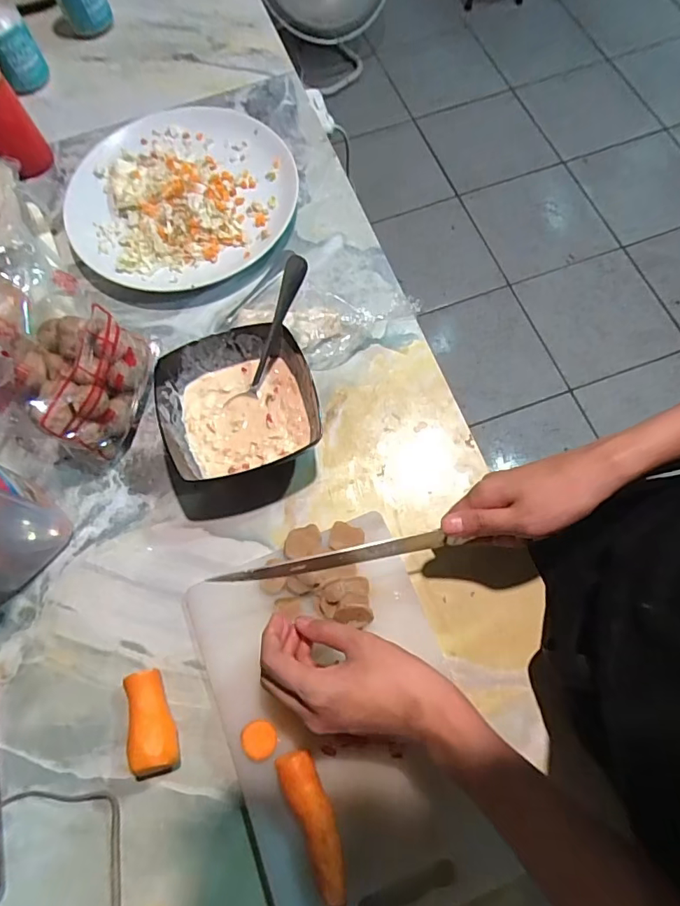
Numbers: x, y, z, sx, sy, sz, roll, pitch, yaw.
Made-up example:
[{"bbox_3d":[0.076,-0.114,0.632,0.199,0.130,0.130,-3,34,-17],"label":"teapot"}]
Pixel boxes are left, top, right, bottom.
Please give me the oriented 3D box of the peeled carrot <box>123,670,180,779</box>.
[{"bbox_3d":[-0.151,0.219,0.401,0.039,0.037,0.080,-12,71,-2],"label":"peeled carrot"}]

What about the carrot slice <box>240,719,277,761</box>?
[{"bbox_3d":[-0.065,0.230,0.396,0.027,0.004,0.027,2,64,-5],"label":"carrot slice"}]

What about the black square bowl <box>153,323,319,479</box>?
[{"bbox_3d":[-0.095,-0.045,0.475,0.141,0.061,0.126,-14,71,-2],"label":"black square bowl"}]

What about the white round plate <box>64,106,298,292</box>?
[{"bbox_3d":[-0.186,-0.306,0.581,0.242,0.035,0.273,21,73,9],"label":"white round plate"}]

